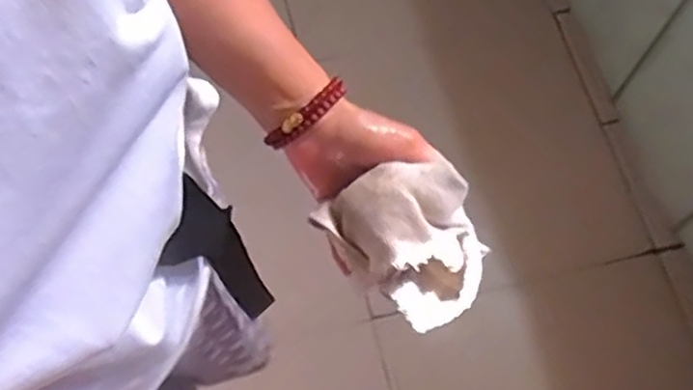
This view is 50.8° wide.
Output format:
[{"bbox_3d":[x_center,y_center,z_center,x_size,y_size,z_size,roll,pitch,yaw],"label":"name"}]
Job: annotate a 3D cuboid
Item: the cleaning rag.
[{"bbox_3d":[0.048,0.038,0.535,0.095,0.082,0.107,-26,71,-12],"label":"cleaning rag"}]

